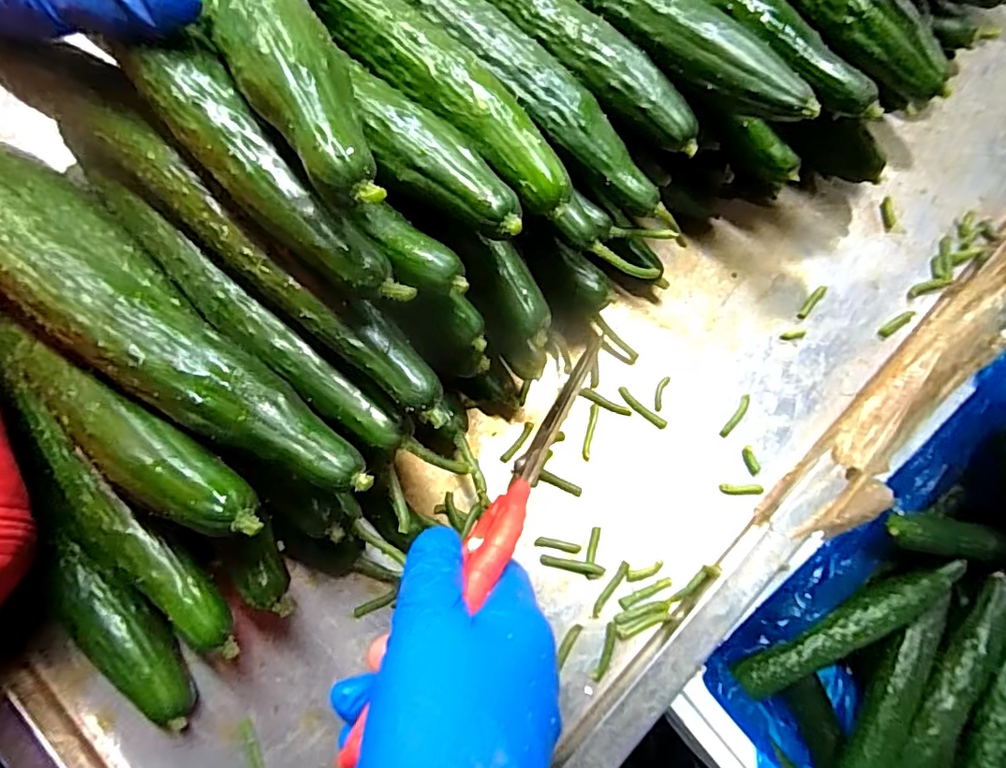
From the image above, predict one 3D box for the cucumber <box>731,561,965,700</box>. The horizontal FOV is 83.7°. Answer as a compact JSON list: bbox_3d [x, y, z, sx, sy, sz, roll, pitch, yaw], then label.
[{"bbox_3d":[0.300,0.208,0.485,0.208,0.037,0.030,-28,77,-8],"label":"cucumber"}]

